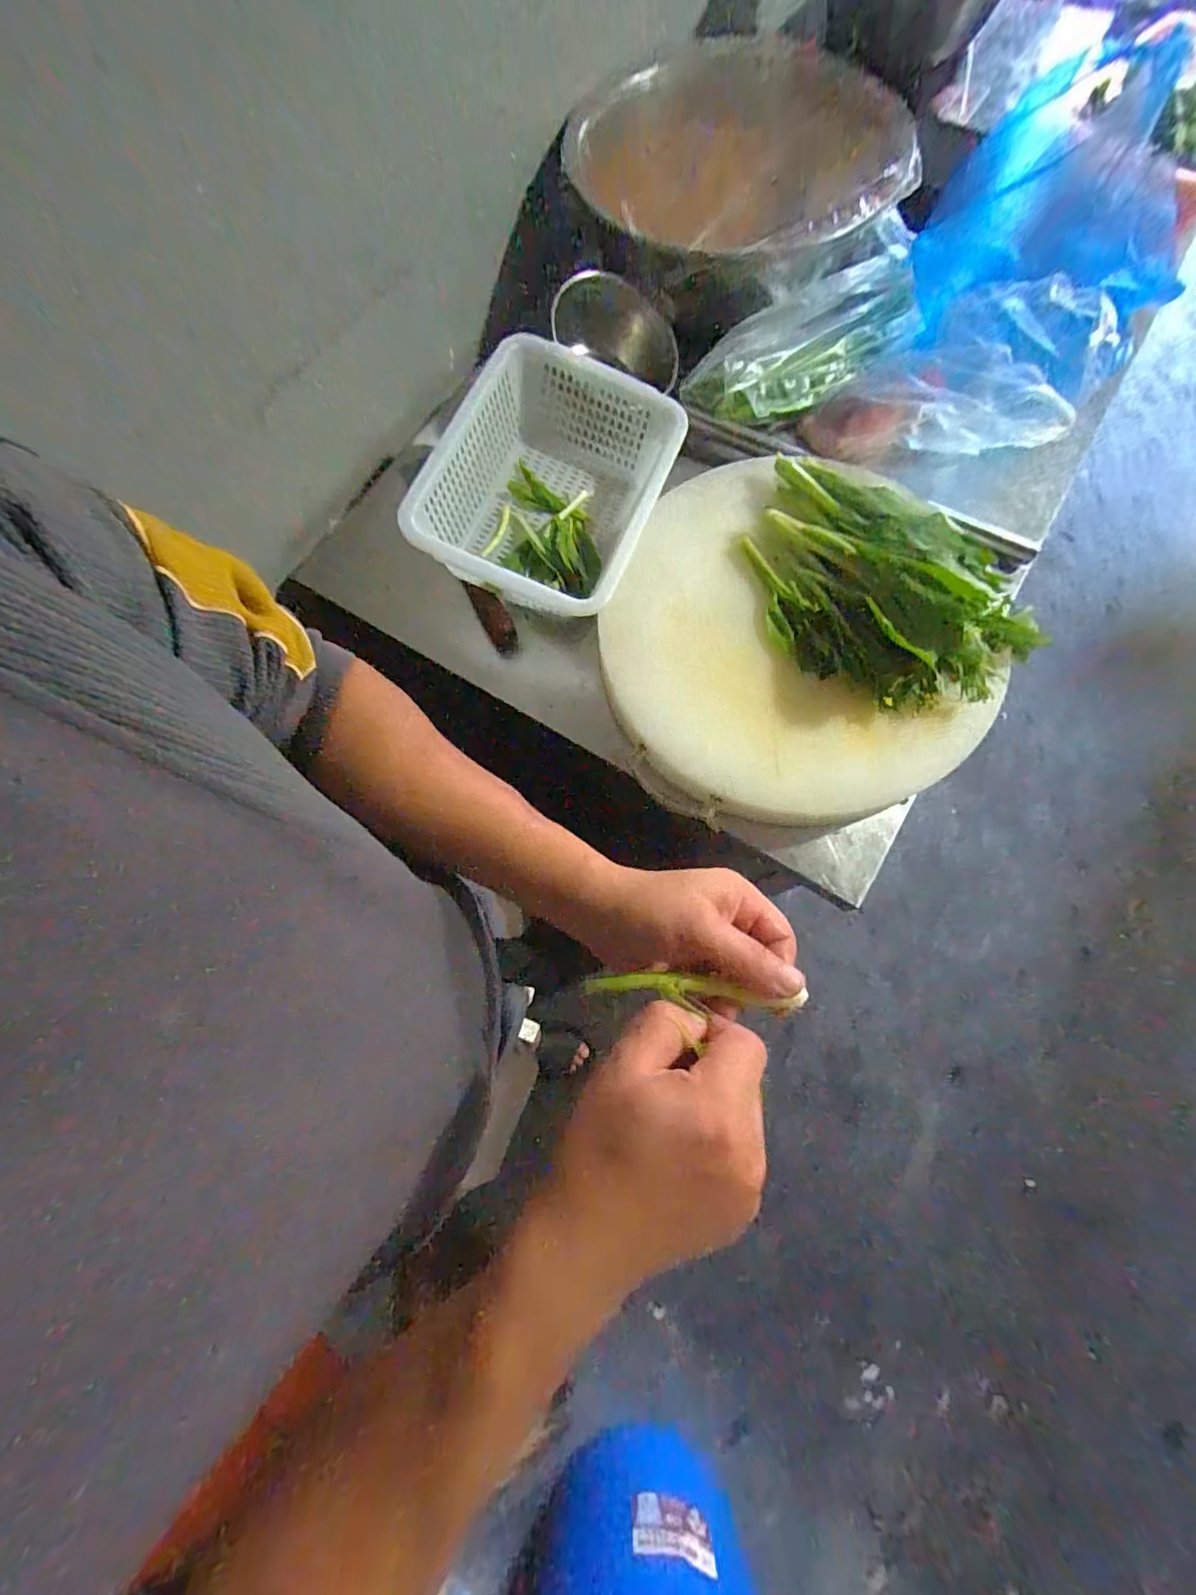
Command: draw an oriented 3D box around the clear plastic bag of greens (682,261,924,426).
[{"bbox_3d":[0.262,-0.559,0.676,0.309,0.070,0.105,-23,76,-5],"label":"clear plastic bag of greens"}]

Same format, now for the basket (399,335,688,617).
[{"bbox_3d":[-0.047,-0.336,0.621,0.221,0.142,0.292,18,76,6],"label":"basket"}]

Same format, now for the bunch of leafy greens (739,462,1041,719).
[{"bbox_3d":[0.272,-0.219,0.543,0.186,0.066,0.315,-41,78,-9],"label":"bunch of leafy greens"}]

